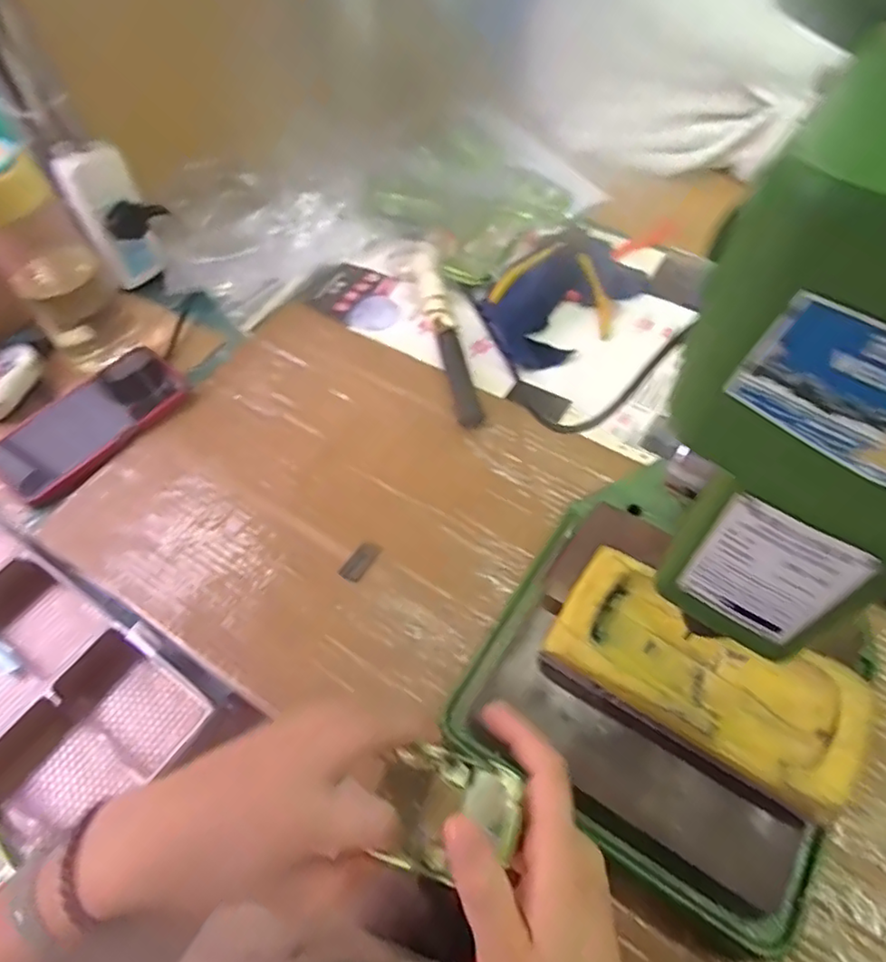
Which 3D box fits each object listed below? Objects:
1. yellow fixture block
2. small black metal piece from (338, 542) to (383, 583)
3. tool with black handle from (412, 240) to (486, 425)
[{"bbox_3d":[0.144,0.112,0.351,0.162,0.031,0.087,28,62,20],"label":"yellow fixture block"},{"bbox_3d":[-0.062,0.061,0.470,0.017,0.004,0.035,30,63,21],"label":"small black metal piece"},{"bbox_3d":[0.000,-0.146,0.588,0.024,0.020,0.226,-11,57,-4],"label":"tool with black handle"}]

